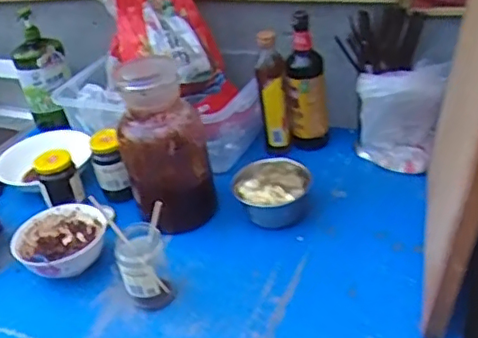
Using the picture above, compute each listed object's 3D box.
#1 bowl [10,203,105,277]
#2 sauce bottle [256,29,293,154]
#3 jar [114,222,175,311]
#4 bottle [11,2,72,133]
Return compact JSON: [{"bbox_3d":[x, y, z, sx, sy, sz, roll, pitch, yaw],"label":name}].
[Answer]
[{"bbox_3d":[-0.285,0.128,0.958,0.150,0.063,0.148,-4,35,3],"label":"bowl"},{"bbox_3d":[0.065,-0.136,1.089,0.059,0.219,0.068,-7,35,0],"label":"sauce bottle"},{"bbox_3d":[-0.137,0.140,0.839,0.064,0.120,0.061,-4,35,3],"label":"jar"},{"bbox_3d":[-0.423,-0.215,1.298,0.140,0.253,0.115,13,40,26],"label":"bottle"}]

